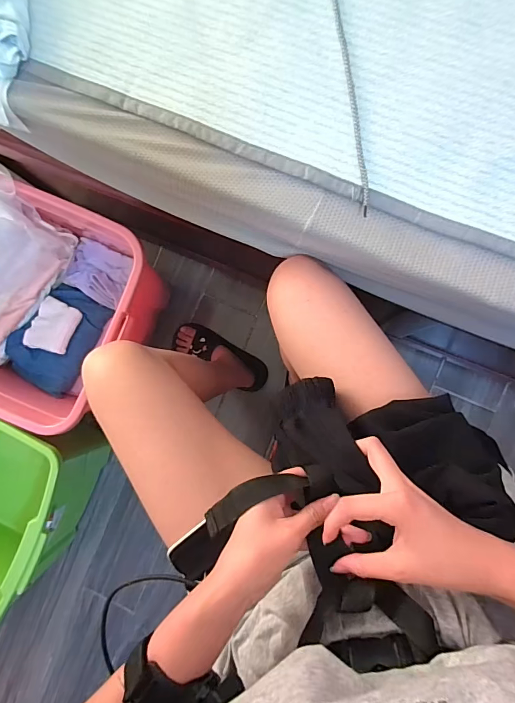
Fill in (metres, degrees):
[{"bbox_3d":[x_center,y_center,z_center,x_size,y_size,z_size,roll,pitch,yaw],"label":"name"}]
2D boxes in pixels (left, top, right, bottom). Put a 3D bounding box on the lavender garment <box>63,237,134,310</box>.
[{"bbox_3d":[-0.364,-0.181,0.905,0.141,0.018,0.121,25,91,6],"label":"lavender garment"}]

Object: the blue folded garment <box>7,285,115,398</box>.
[{"bbox_3d":[-0.441,-0.022,0.875,0.168,0.065,0.233,29,92,6],"label":"blue folded garment"}]

